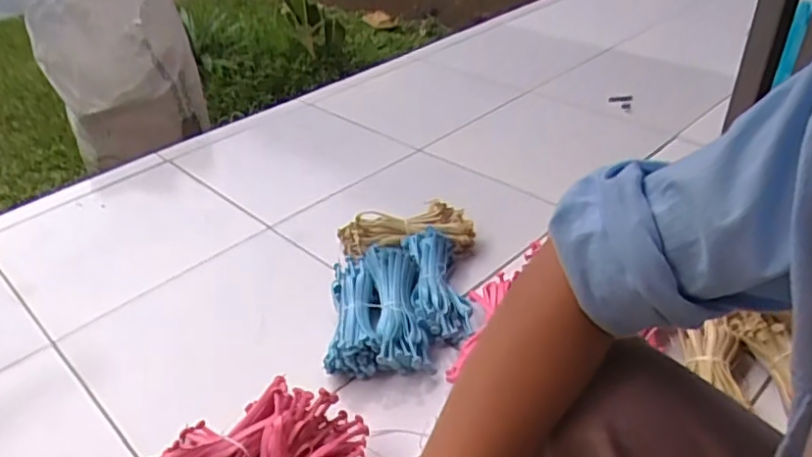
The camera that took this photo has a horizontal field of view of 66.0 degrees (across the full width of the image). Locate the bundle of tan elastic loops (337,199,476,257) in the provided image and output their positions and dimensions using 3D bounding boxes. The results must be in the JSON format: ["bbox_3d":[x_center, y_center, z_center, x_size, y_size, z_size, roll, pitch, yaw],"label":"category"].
[{"bbox_3d":[0.001,0.007,1.060,0.224,0.061,0.084,-8,36,-6],"label":"bundle of tan elastic loops"}]

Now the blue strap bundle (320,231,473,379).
[{"bbox_3d":[-0.010,0.096,0.926,0.201,0.064,0.250,-3,36,1],"label":"blue strap bundle"}]

